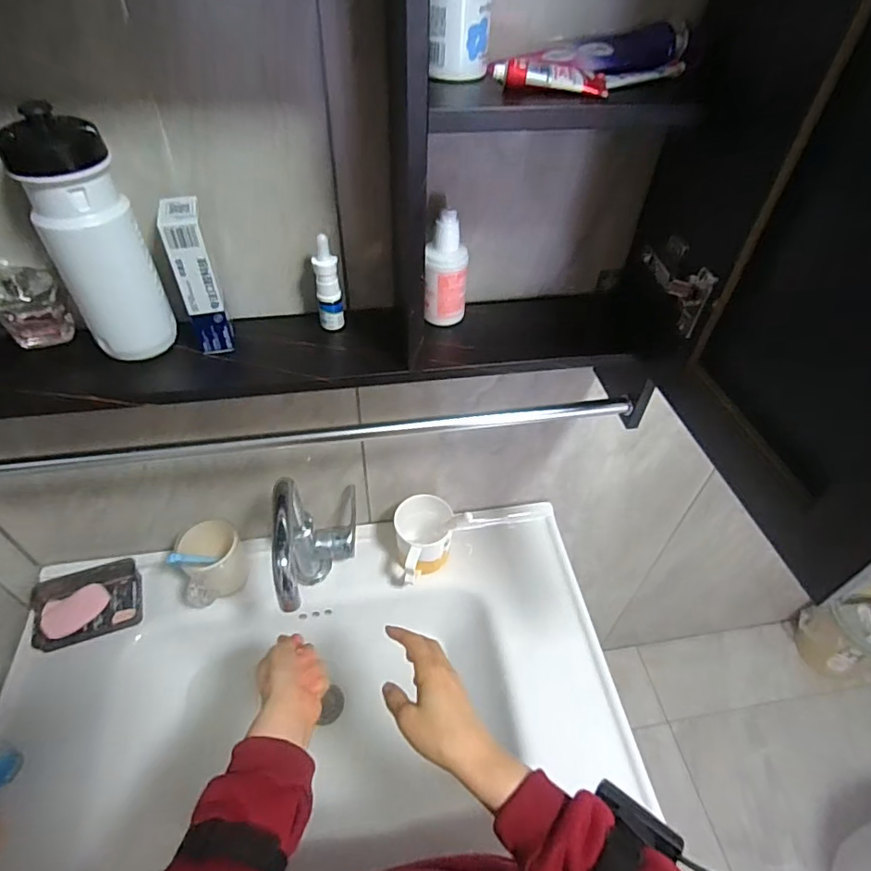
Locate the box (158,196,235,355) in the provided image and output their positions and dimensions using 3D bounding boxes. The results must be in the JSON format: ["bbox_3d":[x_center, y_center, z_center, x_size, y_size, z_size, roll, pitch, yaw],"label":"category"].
[{"bbox_3d":[-0.212,-0.140,0.482,0.031,0.129,0.038,-11,48,-13],"label":"box"}]

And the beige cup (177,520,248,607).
[{"bbox_3d":[-0.317,0.185,0.769,0.082,0.111,0.088,1,47,-1],"label":"beige cup"}]

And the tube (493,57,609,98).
[{"bbox_3d":[0.082,-0.255,0.379,0.080,0.015,0.023,1,47,-2],"label":"tube"}]

